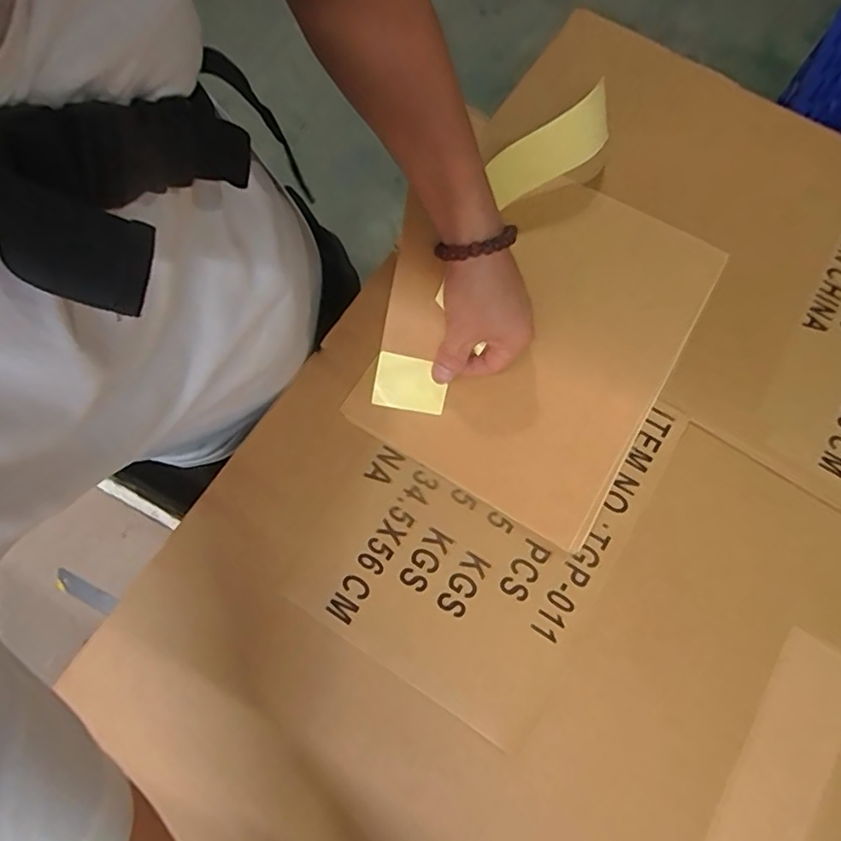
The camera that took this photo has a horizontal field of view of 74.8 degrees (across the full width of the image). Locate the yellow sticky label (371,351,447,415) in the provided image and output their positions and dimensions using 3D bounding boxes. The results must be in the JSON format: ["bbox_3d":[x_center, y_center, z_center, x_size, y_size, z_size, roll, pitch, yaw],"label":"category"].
[{"bbox_3d":[-0.008,-0.029,0.445,0.057,0.004,0.042,12,100,0],"label":"yellow sticky label"}]

